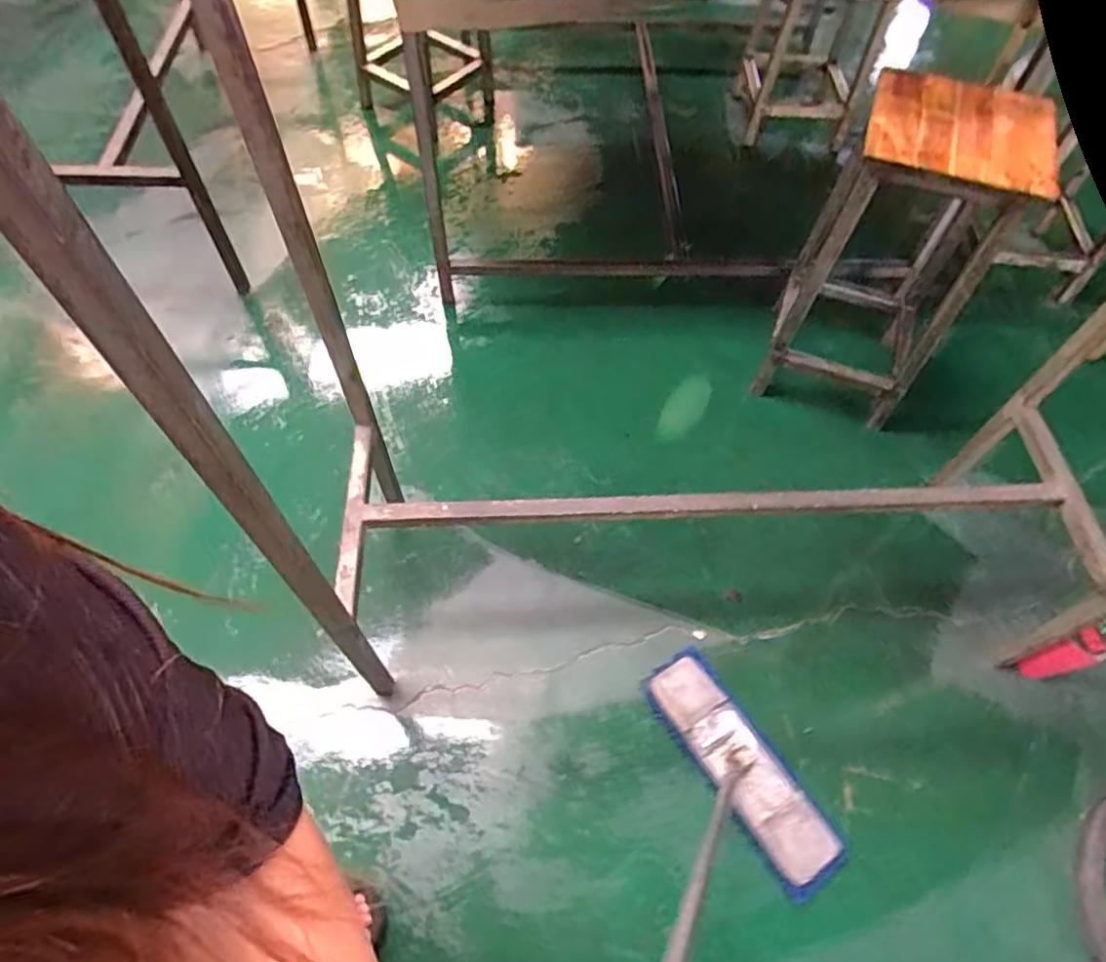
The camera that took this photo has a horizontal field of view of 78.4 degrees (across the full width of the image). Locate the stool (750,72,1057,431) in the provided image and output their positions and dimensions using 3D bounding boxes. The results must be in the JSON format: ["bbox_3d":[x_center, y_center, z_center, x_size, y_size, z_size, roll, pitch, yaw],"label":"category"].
[{"bbox_3d":[0.709,-0.481,1.432,0.343,0.574,0.409,26,62,12],"label":"stool"}]

